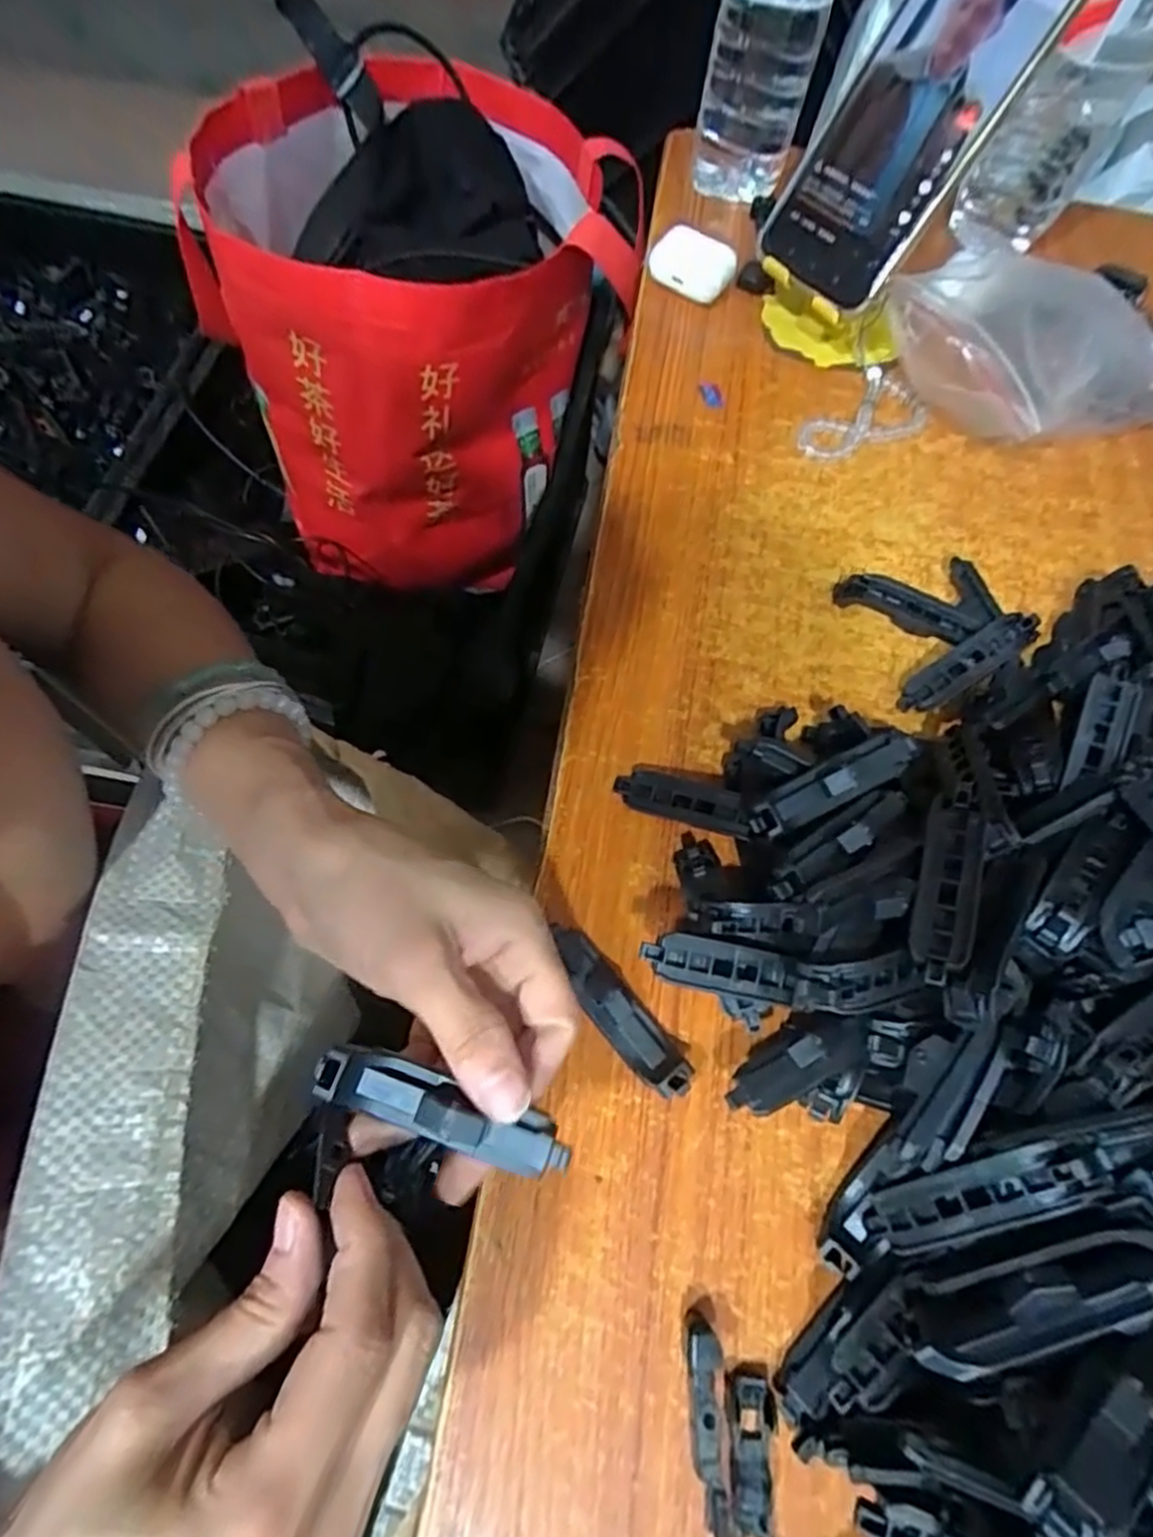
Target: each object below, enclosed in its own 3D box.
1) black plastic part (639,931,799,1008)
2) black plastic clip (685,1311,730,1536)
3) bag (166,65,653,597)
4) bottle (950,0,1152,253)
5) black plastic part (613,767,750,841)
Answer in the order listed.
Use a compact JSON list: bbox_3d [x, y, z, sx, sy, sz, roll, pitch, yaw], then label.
[{"bbox_3d":[0.052,0.072,0.261,0.057,0.008,0.017,15,65,-10],"label":"black plastic part"},{"bbox_3d":[0.040,0.205,0.228,0.010,0.012,0.057,2,66,-4],"label":"black plastic clip"},{"bbox_3d":[-0.141,-0.370,0.642,0.308,0.296,0.299,-19,69,-12],"label":"bag"},{"bbox_3d":[0.296,-0.414,0.405,0.068,0.214,0.077,32,67,9],"label":"bottle"},{"bbox_3d":[0.044,0.013,0.306,0.067,0.008,0.019,17,66,24],"label":"black plastic part"}]

